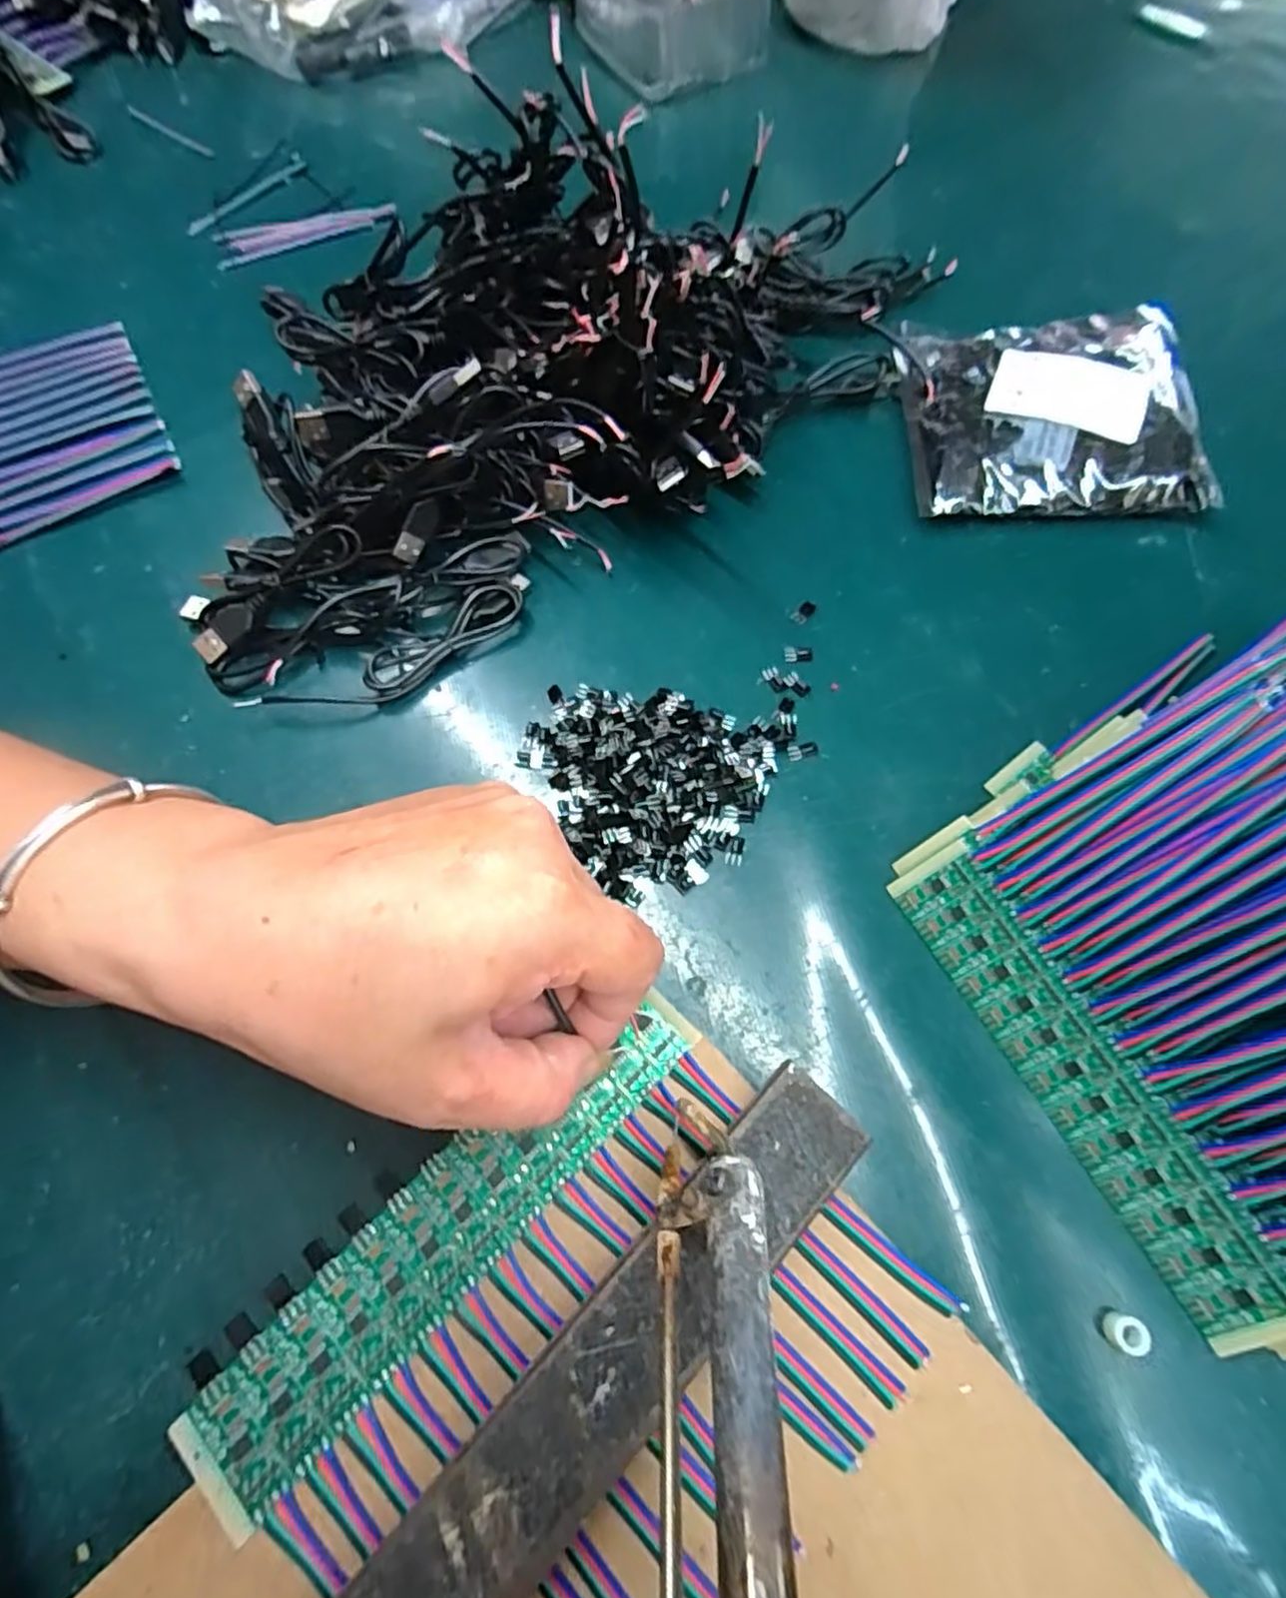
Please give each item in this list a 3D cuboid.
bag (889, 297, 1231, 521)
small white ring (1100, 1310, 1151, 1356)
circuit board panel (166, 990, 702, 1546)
[{"bbox_3d":[0.203,-0.200,0.359,0.134,0.021,0.134,2,67,3],"label":"bag"},{"bbox_3d":[0.144,0.159,0.214,0.010,0.007,0.010,-1,67,2],"label":"small white ring"},{"bbox_3d":[-0.051,0.118,0.203,0.162,0.004,0.035,-39,72,-15],"label":"circuit board panel"}]

